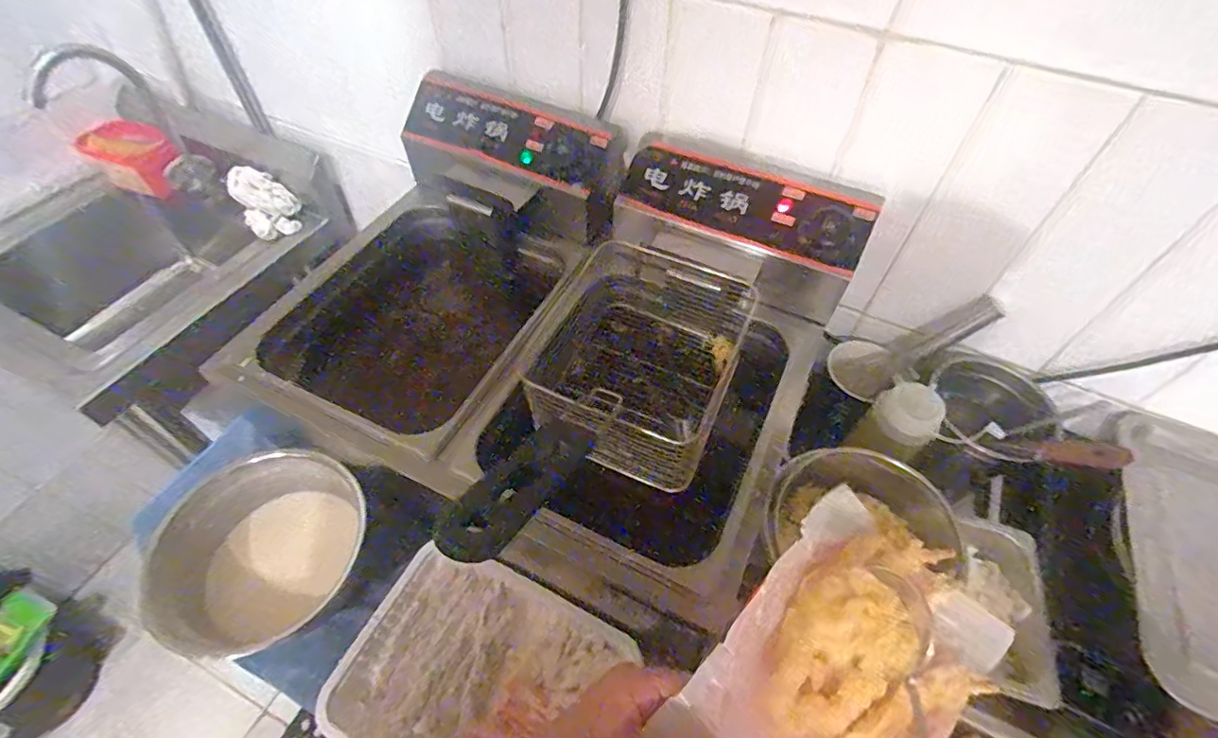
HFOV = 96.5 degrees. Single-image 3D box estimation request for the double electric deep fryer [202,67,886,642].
[{"bbox_3d":[-0.065,-0.049,0.643,0.590,0.278,0.431,19,55,13],"label":"double electric deep fryer"}]

